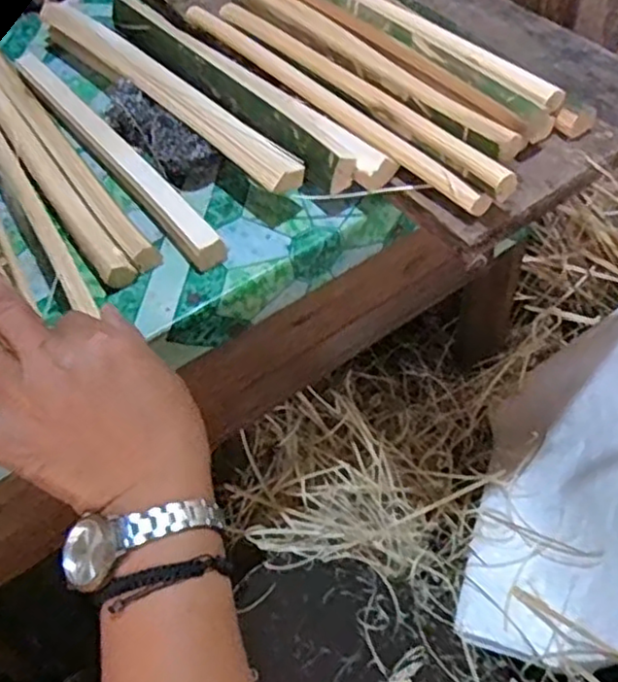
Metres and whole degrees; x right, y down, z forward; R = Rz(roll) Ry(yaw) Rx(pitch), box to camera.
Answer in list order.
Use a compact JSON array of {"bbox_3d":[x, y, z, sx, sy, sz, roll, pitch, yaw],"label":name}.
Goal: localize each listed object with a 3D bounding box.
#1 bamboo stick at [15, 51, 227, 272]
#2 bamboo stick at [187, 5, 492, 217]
[{"bbox_3d":[-0.140,-0.134,0.476,0.020,0.021,0.275,-34,57,-18],"label":"bamboo stick"},{"bbox_3d":[0.004,-0.168,0.464,0.016,0.011,0.299,-35,57,-19],"label":"bamboo stick"}]

